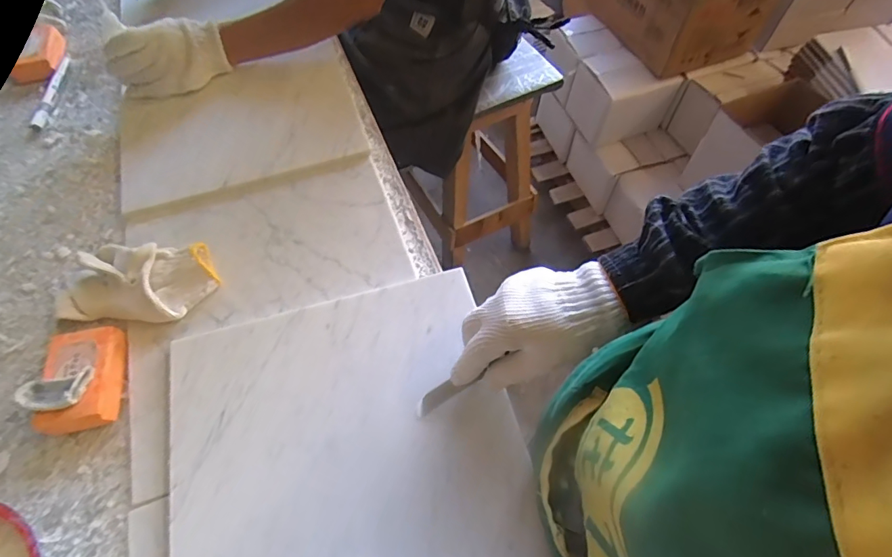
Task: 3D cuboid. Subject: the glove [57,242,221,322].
[{"bbox_3d":[-0.327,0.000,0.490,0.161,0.033,0.091,0,59,1],"label":"glove"}]

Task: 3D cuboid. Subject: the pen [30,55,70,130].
[{"bbox_3d":[-0.564,-0.267,0.664,0.018,0.014,0.151,-3,59,-1],"label":"pen"}]

